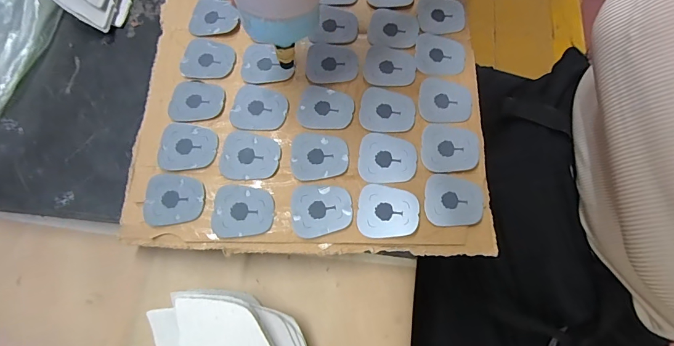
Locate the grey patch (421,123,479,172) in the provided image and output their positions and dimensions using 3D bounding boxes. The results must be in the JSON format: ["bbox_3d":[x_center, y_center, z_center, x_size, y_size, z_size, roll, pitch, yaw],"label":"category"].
[{"bbox_3d":[0.078,-0.018,0.249,0.039,0.004,0.035,4,69,1],"label":"grey patch"}]

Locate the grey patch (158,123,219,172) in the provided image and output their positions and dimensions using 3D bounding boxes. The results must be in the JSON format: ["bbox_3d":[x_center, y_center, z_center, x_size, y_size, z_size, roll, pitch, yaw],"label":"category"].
[{"bbox_3d":[-0.102,-0.019,0.246,0.039,0.004,0.032,-6,69,-3],"label":"grey patch"}]

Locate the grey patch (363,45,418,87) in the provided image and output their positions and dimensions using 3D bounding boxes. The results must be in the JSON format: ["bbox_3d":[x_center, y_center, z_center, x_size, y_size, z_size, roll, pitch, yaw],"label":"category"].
[{"bbox_3d":[0.040,-0.081,0.270,0.038,0.004,0.036,10,69,3],"label":"grey patch"}]

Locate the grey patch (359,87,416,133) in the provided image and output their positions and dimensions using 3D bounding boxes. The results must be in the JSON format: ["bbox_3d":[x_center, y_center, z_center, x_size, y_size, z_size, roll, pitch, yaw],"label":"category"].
[{"bbox_3d":[0.036,-0.045,0.256,0.038,0.004,0.035,9,69,3],"label":"grey patch"}]

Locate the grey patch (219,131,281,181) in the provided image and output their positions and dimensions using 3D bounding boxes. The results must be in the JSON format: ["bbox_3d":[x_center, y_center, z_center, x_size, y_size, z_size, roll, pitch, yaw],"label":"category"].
[{"bbox_3d":[-0.059,-0.012,0.243,0.039,0.004,0.033,-1,69,-1],"label":"grey patch"}]

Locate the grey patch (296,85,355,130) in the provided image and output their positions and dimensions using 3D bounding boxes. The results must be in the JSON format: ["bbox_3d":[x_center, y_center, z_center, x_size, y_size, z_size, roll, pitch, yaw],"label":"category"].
[{"bbox_3d":[-0.008,-0.047,0.256,0.039,0.004,0.033,9,69,2],"label":"grey patch"}]

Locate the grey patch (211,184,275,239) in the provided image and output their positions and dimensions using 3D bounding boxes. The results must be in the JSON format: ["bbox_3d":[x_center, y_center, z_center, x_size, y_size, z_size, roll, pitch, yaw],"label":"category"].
[{"bbox_3d":[-0.060,0.024,0.232,0.038,0.004,0.033,-1,69,-1],"label":"grey patch"}]

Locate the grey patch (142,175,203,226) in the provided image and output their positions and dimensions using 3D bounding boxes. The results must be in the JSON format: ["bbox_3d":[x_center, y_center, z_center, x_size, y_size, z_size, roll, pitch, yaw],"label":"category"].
[{"bbox_3d":[-0.106,0.017,0.236,0.037,0.004,0.033,-2,69,-2],"label":"grey patch"}]

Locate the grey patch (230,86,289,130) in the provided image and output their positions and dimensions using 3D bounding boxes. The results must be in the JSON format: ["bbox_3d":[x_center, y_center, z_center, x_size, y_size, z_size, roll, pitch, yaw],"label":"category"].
[{"bbox_3d":[-0.055,-0.046,0.255,0.039,0.004,0.033,6,69,1],"label":"grey patch"}]

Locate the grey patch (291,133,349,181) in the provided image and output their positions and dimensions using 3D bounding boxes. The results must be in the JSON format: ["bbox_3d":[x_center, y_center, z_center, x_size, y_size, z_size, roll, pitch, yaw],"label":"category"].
[{"bbox_3d":[-0.012,-0.012,0.243,0.038,0.004,0.033,-3,69,-2],"label":"grey patch"}]

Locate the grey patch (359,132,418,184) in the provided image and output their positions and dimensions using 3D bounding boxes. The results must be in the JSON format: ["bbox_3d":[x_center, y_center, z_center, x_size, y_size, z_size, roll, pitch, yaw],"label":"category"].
[{"bbox_3d":[0.035,-0.010,0.245,0.038,0.004,0.034,4,78,-1],"label":"grey patch"}]

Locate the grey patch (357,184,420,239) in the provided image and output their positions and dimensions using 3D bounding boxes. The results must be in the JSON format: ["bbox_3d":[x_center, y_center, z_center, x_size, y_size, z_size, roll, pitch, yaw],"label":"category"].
[{"bbox_3d":[0.033,0.025,0.233,0.038,0.004,0.034,6,69,1],"label":"grey patch"}]

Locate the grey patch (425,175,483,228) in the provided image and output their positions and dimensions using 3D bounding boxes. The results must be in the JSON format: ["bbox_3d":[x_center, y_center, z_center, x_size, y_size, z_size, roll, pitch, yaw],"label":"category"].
[{"bbox_3d":[0.078,0.019,0.240,0.038,0.004,0.034,6,69,1],"label":"grey patch"}]

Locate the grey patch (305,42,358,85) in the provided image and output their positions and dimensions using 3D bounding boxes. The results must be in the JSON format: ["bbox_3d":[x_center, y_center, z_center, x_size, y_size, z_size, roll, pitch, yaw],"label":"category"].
[{"bbox_3d":[-0.004,-0.082,0.269,0.037,0.004,0.036,4,69,1],"label":"grey patch"}]

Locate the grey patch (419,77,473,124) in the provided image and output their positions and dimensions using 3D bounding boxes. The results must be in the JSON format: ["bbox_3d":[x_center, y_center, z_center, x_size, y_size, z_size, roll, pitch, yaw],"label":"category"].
[{"bbox_3d":[0.079,-0.053,0.263,0.038,0.004,0.036,7,69,2],"label":"grey patch"}]

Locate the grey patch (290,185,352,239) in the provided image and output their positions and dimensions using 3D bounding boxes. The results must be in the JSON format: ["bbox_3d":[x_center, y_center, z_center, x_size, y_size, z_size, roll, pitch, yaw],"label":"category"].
[{"bbox_3d":[-0.010,0.023,0.232,0.039,0.004,0.033,-8,70,-4],"label":"grey patch"}]

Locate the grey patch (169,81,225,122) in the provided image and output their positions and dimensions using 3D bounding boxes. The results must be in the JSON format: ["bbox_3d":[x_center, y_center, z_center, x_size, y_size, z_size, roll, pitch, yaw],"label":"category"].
[{"bbox_3d":[-0.100,-0.053,0.258,0.038,0.004,0.033,-8,69,-4],"label":"grey patch"}]

